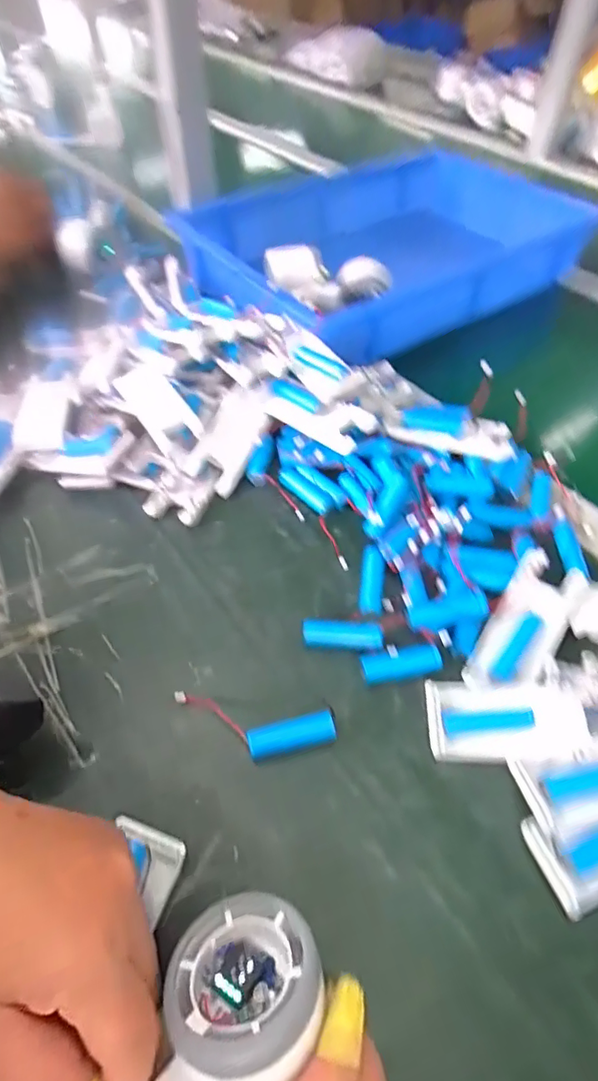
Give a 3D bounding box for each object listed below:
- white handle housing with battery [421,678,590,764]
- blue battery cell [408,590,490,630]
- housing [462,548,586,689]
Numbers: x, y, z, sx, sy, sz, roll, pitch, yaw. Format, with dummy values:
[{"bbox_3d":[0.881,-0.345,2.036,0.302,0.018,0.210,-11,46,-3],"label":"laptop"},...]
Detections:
[{"bbox_3d":[0.120,0.104,0.301,0.087,0.014,0.043,0,53,1],"label":"white handle housing with battery"},{"bbox_3d":[0.099,0.047,0.340,0.054,0.014,0.016,-15,54,-10],"label":"blue battery cell"},{"bbox_3d":[0.148,0.054,0.333,0.043,0.017,0.104,29,59,21],"label":"housing"}]

